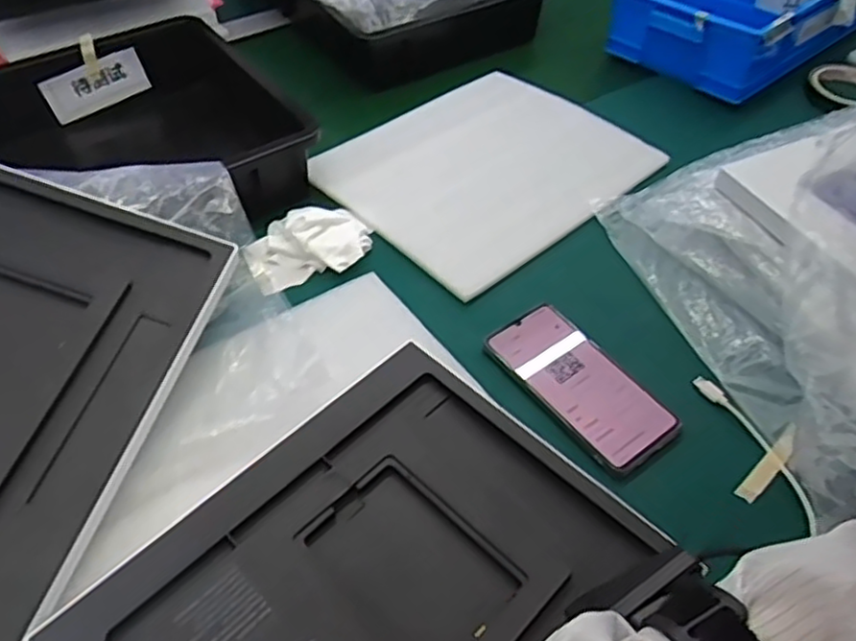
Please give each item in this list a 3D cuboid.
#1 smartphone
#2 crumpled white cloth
[{"bbox_3d":[0.117,0.047,0.534,0.075,0.013,0.148,-29,55,-24],"label":"smartphone"},{"bbox_3d":[-0.108,-0.074,0.622,0.114,0.032,0.091,-19,52,-17],"label":"crumpled white cloth"}]

